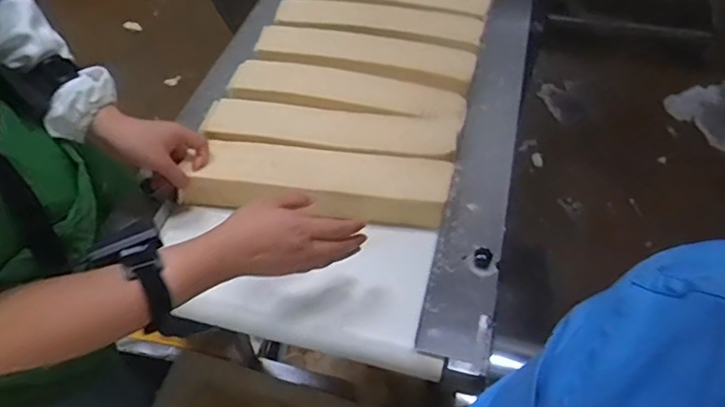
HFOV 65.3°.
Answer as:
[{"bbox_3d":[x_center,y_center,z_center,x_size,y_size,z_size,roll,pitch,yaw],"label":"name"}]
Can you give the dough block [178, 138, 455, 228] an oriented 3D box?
[{"bbox_3d":[-0.059,-0.031,0.788,0.355,0.055,0.086,5,57,5],"label":"dough block"}]

